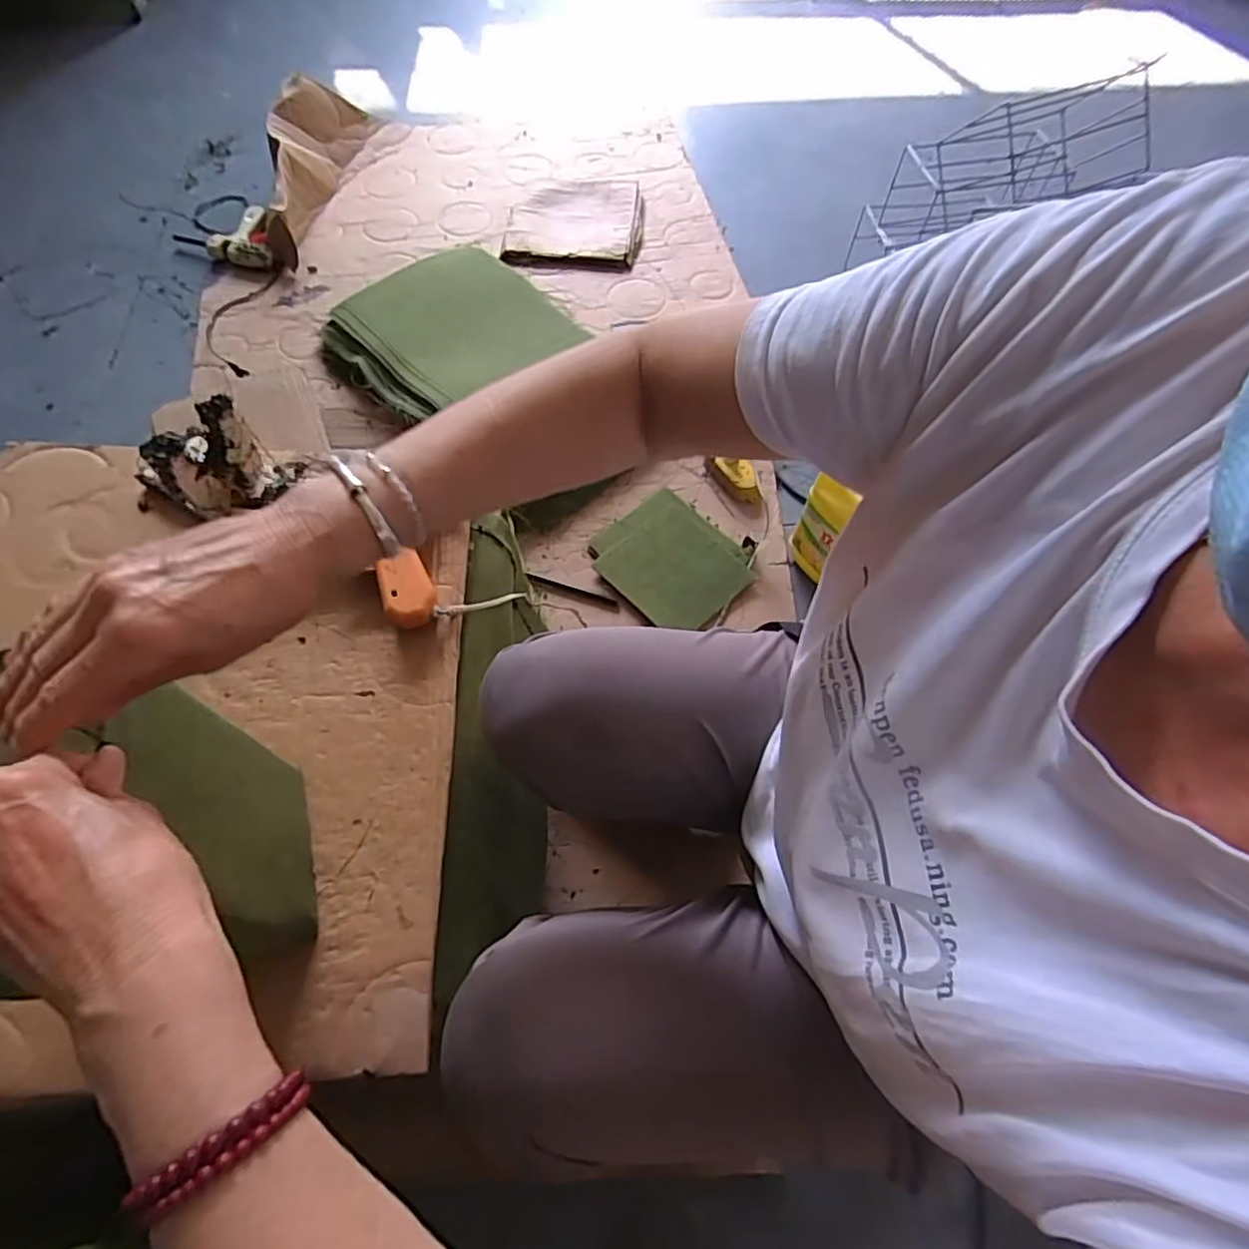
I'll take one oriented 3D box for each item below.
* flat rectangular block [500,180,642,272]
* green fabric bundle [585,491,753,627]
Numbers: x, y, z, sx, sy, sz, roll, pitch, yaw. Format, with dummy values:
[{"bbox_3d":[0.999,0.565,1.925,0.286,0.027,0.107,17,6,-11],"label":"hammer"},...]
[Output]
[{"bbox_3d":[-0.107,-0.888,1.399,0.281,0.019,0.298,3,63,0],"label":"flat rectangular block"},{"bbox_3d":[0.077,-0.100,1.019,0.188,0.024,0.219,-40,71,-19],"label":"green fabric bundle"}]

